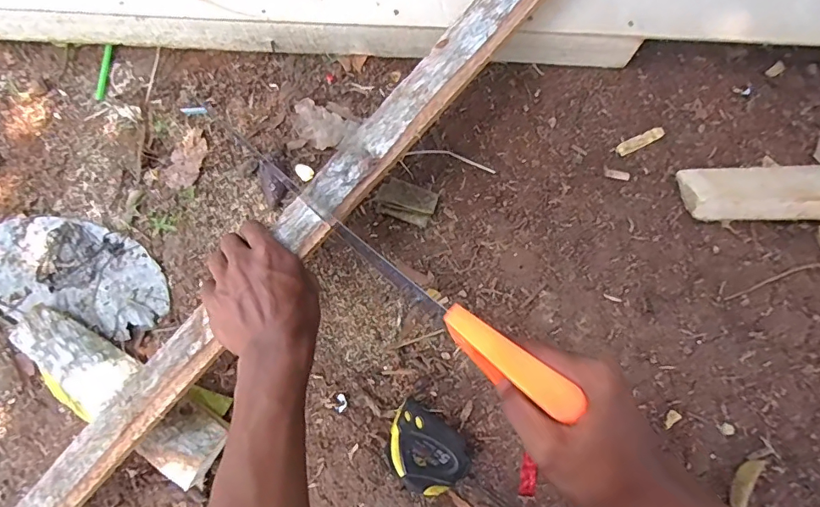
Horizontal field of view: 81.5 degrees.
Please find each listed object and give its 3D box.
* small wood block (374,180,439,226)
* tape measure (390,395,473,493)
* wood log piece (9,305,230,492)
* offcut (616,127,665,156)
[{"bbox_3d":[-0.004,-0.055,0.499,0.060,0.015,0.037,21,80,3],"label":"small wood block"},{"bbox_3d":[0.014,0.180,0.450,0.061,0.044,0.080,-33,83,-5],"label":"tape measure"},{"bbox_3d":[-0.288,0.132,0.461,0.239,0.035,0.062,31,80,5],"label":"wood log piece"},{"bbox_3d":[0.253,-0.124,0.522,0.056,0.004,0.015,-27,80,-5],"label":"offcut"}]

